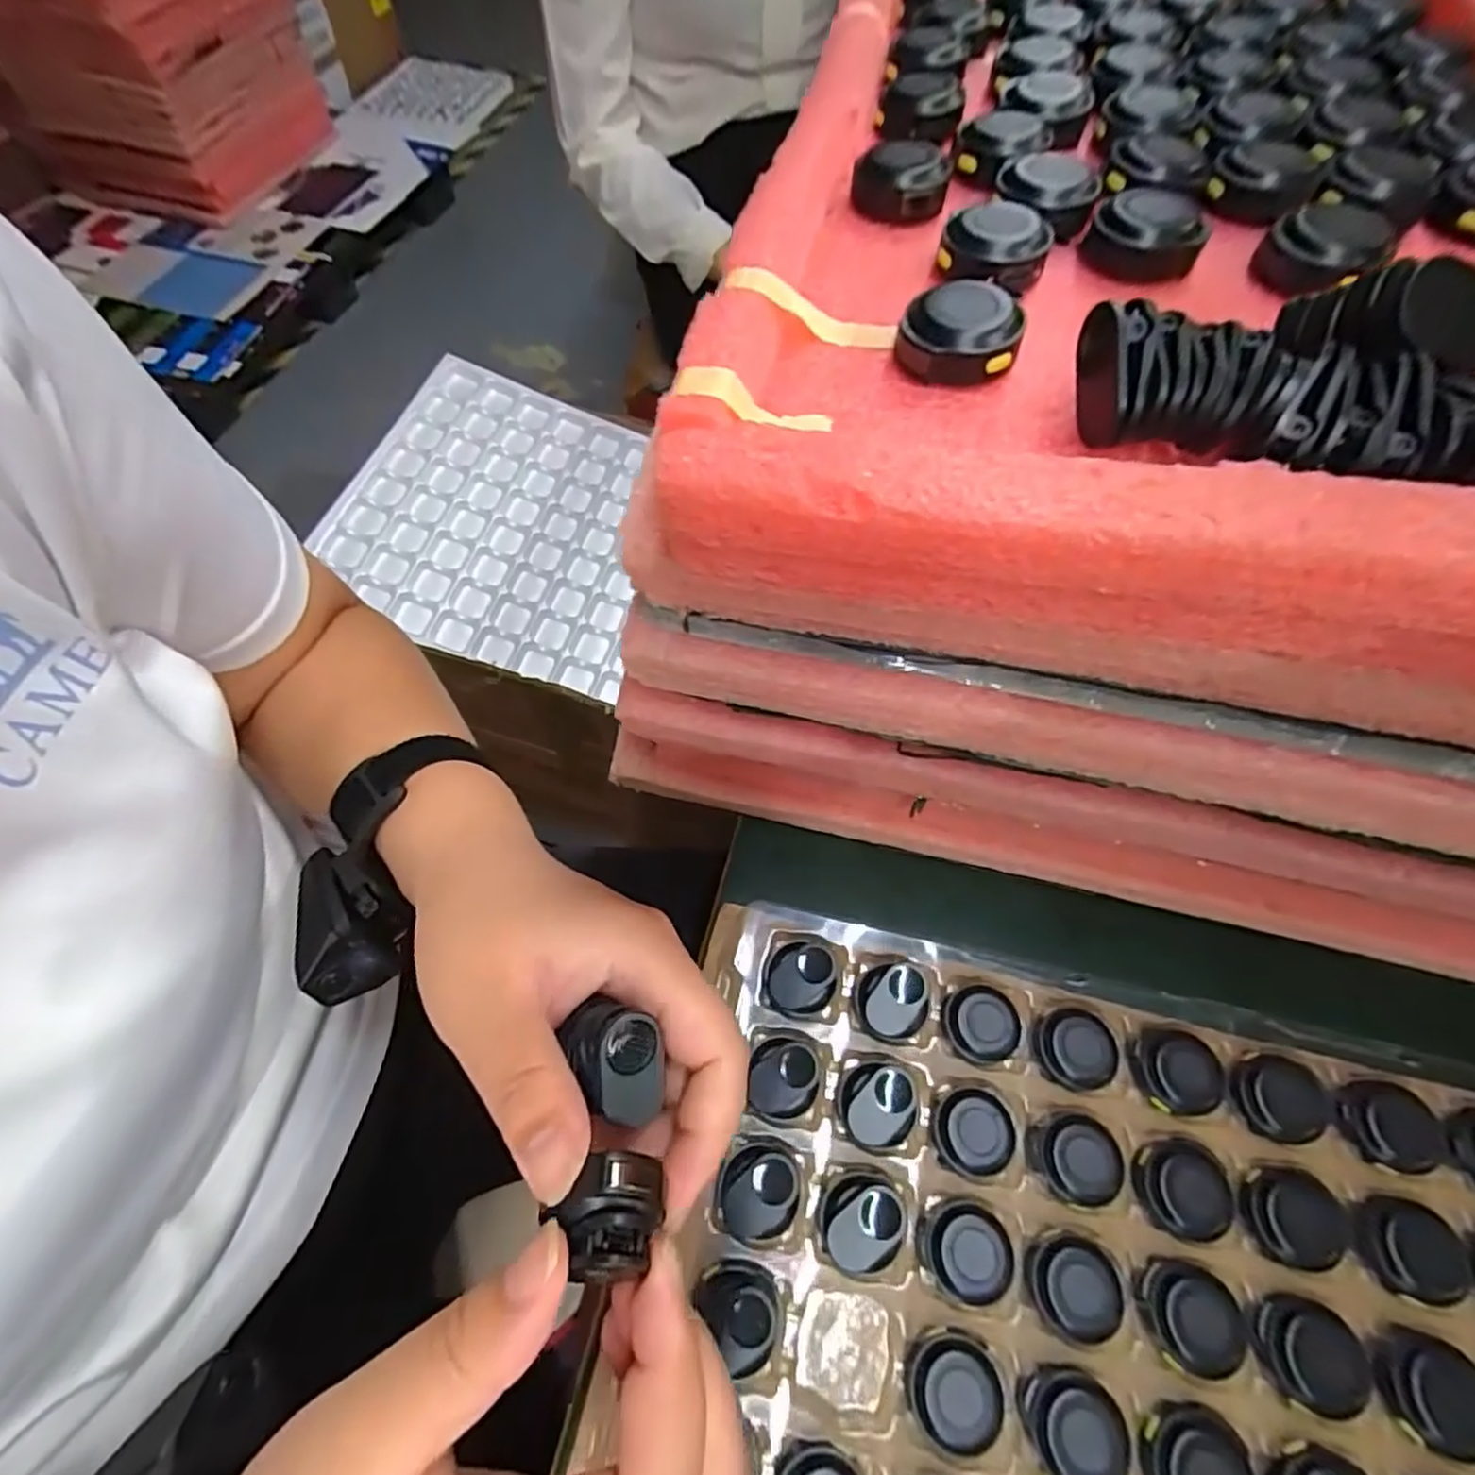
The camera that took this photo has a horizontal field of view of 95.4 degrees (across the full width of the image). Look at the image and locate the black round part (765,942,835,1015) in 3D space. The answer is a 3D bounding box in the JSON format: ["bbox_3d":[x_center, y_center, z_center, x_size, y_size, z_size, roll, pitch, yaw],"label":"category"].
[{"bbox_3d":[0.026,0.096,0.268,0.027,0.014,0.025,-1,61,1],"label":"black round part"}]

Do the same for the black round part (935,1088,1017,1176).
[{"bbox_3d":[0.089,0.145,0.248,0.027,0.004,0.027,-1,61,1],"label":"black round part"}]

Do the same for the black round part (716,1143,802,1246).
[{"bbox_3d":[0.008,0.161,0.236,0.029,0.015,0.029,-15,62,-6],"label":"black round part"}]

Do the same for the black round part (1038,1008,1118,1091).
[{"bbox_3d":[0.133,0.120,0.259,0.027,0.005,0.028,-1,61,1],"label":"black round part"}]

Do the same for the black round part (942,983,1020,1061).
[{"bbox_3d":[0.097,0.112,0.264,0.026,0.007,0.027,-1,61,1],"label":"black round part"}]

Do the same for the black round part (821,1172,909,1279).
[{"bbox_3d":[0.044,0.168,0.231,0.028,0.014,0.029,-1,61,1],"label":"black round part"}]

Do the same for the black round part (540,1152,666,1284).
[{"bbox_3d":[-0.031,0.111,0.157,0.023,0.017,0.023,-5,46,5],"label":"black round part"}]

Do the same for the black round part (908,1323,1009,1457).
[{"bbox_3d":[0.070,0.208,0.213,0.029,0.005,0.030,-1,61,1],"label":"black round part"}]

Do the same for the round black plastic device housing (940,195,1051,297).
[{"bbox_3d":[0.071,-0.135,0.185,0.028,0.011,0.028,1,63,-2],"label":"round black plastic device housing"}]

